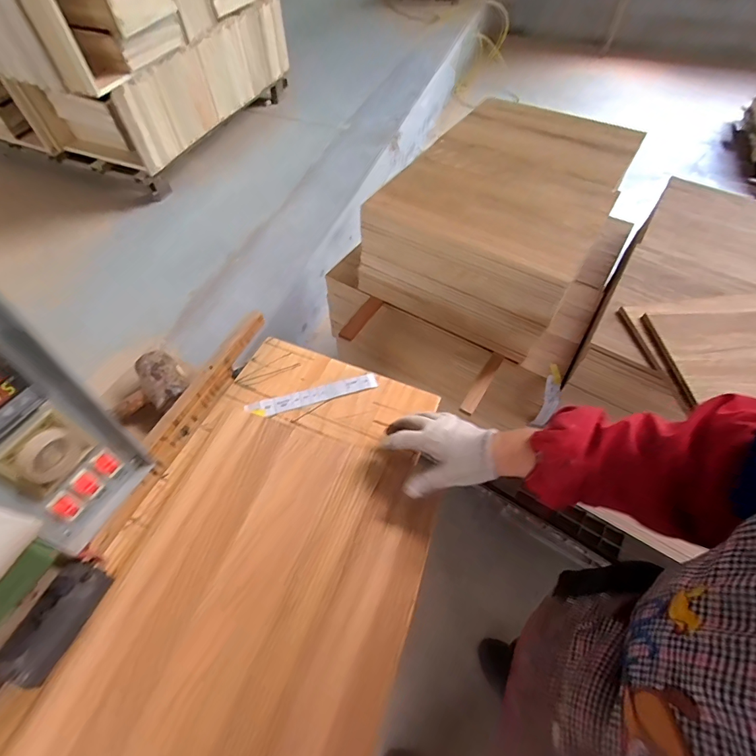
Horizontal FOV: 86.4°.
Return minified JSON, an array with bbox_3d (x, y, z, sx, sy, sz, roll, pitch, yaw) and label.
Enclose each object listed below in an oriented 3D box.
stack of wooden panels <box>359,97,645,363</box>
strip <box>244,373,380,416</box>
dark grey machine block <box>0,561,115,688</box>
[{"bbox_3d":[0.307,-0.399,1.001,0.430,0.243,0.619,28,60,17],"label":"stack of wooden panels"},{"bbox_3d":[-0.101,0.028,0.636,0.203,0.008,0.028,-15,57,-11],"label":"strip"},{"bbox_3d":[-0.301,0.226,0.376,0.044,0.024,0.096,17,57,10],"label":"dark grey machine block"}]

